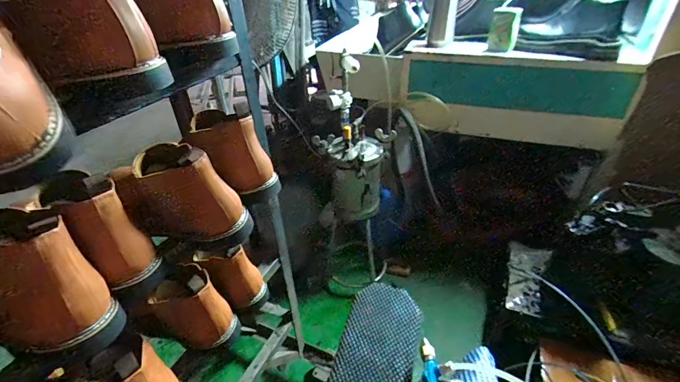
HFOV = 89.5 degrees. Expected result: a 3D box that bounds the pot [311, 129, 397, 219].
[{"bbox_3d":[0.059,-0.065,1.200,0.176,0.307,0.171,24,44,31],"label":"pot"}]

